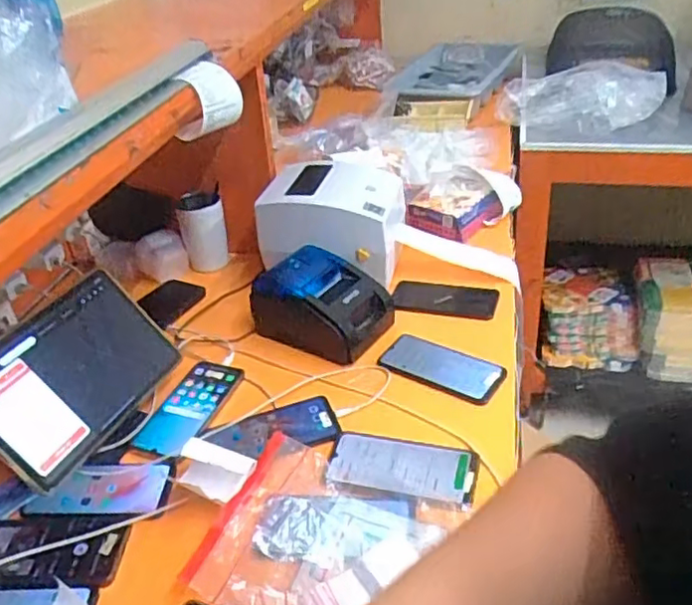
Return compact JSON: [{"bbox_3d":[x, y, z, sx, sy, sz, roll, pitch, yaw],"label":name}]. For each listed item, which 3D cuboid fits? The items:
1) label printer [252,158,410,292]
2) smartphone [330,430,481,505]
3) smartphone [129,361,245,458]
[{"bbox_3d":[-0.013,-0.155,1.065,0.208,0.141,0.209,1,35,11],"label":"label printer"},{"bbox_3d":[0.064,0.184,0.714,0.163,0.006,0.076,4,36,15],"label":"smartphone"},{"bbox_3d":[-0.202,0.136,0.825,0.082,0.011,0.161,14,46,15],"label":"smartphone"}]

